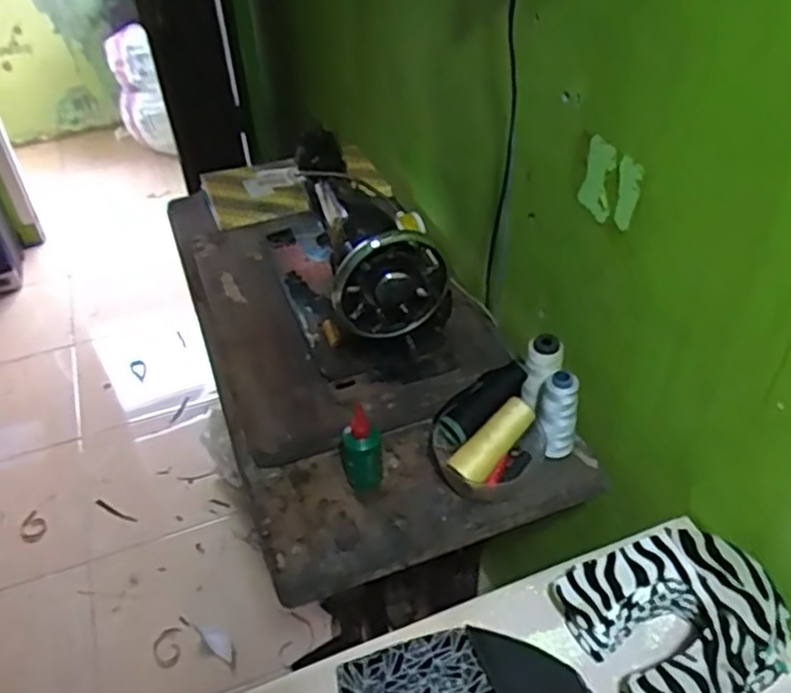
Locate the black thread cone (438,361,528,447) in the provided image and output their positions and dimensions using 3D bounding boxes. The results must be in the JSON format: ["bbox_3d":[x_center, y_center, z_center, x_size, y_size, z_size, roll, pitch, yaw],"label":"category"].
[{"bbox_3d":[0.102,0.063,0.818,0.122,0.035,0.047,-40,51,-15],"label":"black thread cone"}]

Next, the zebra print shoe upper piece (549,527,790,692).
[{"bbox_3d":[0.254,0.252,0.641,0.159,0.084,0.172,-18,43,-16],"label":"zebra print shoe upper piece"}]

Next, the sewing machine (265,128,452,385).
[{"bbox_3d":[-0.070,-0.156,0.997,0.175,0.213,0.417,-14,42,-12],"label":"sewing machine"}]

